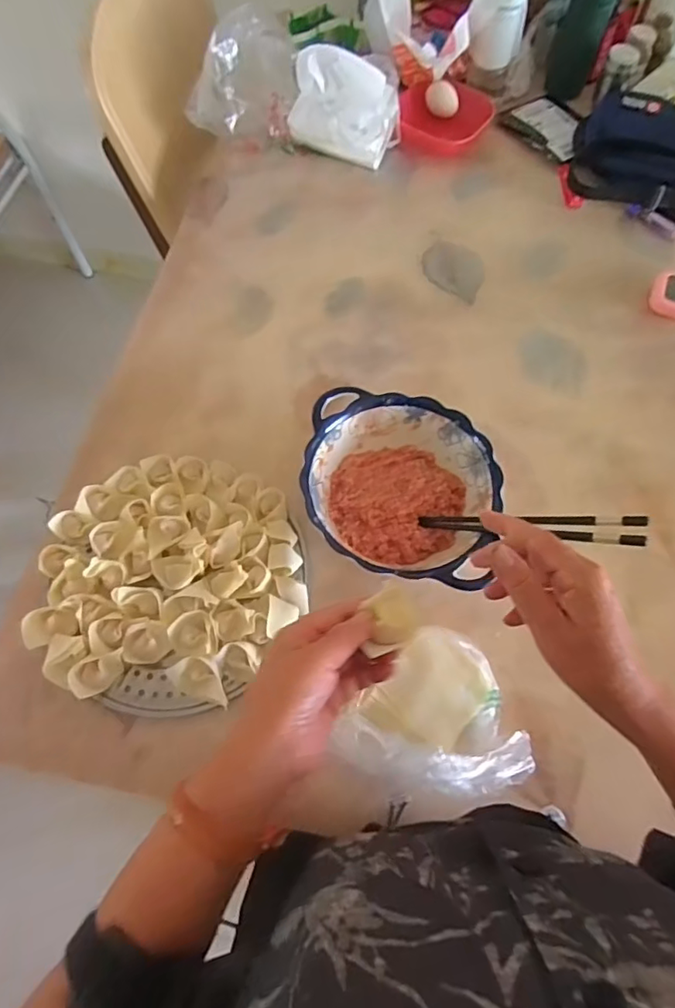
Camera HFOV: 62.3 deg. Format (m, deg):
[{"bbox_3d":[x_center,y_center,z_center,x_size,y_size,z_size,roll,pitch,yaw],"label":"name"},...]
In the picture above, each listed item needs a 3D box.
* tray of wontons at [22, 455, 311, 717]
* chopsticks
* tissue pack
[{"bbox_3d":[-0.166,0.074,0.570,0.257,0.033,0.255,-6,66,-4],"label":"tray of wontons"},{"bbox_3d":[0.169,0.019,0.516,0.208,0.015,0.027,0,58,42],"label":"chopsticks"},{"bbox_3d":[0.007,-0.577,0.817,0.148,0.120,0.058,17,66,6],"label":"tissue pack"}]

